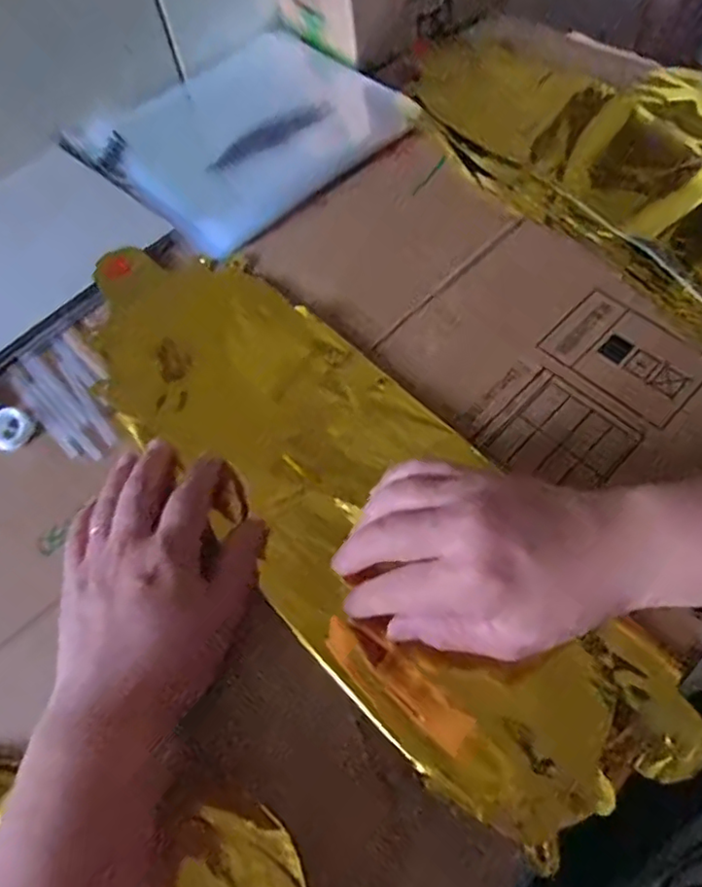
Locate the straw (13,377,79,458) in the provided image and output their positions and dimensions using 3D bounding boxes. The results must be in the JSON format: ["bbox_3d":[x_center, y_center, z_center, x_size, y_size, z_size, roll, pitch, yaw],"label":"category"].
[{"bbox_3d":[-0.200,-0.020,0.392,0.007,0.004,0.082,-40,66,-16],"label":"straw"}]

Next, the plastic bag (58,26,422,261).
[{"bbox_3d":[-0.095,-0.260,0.507,0.235,0.043,0.232,-35,57,-11],"label":"plastic bag"}]

